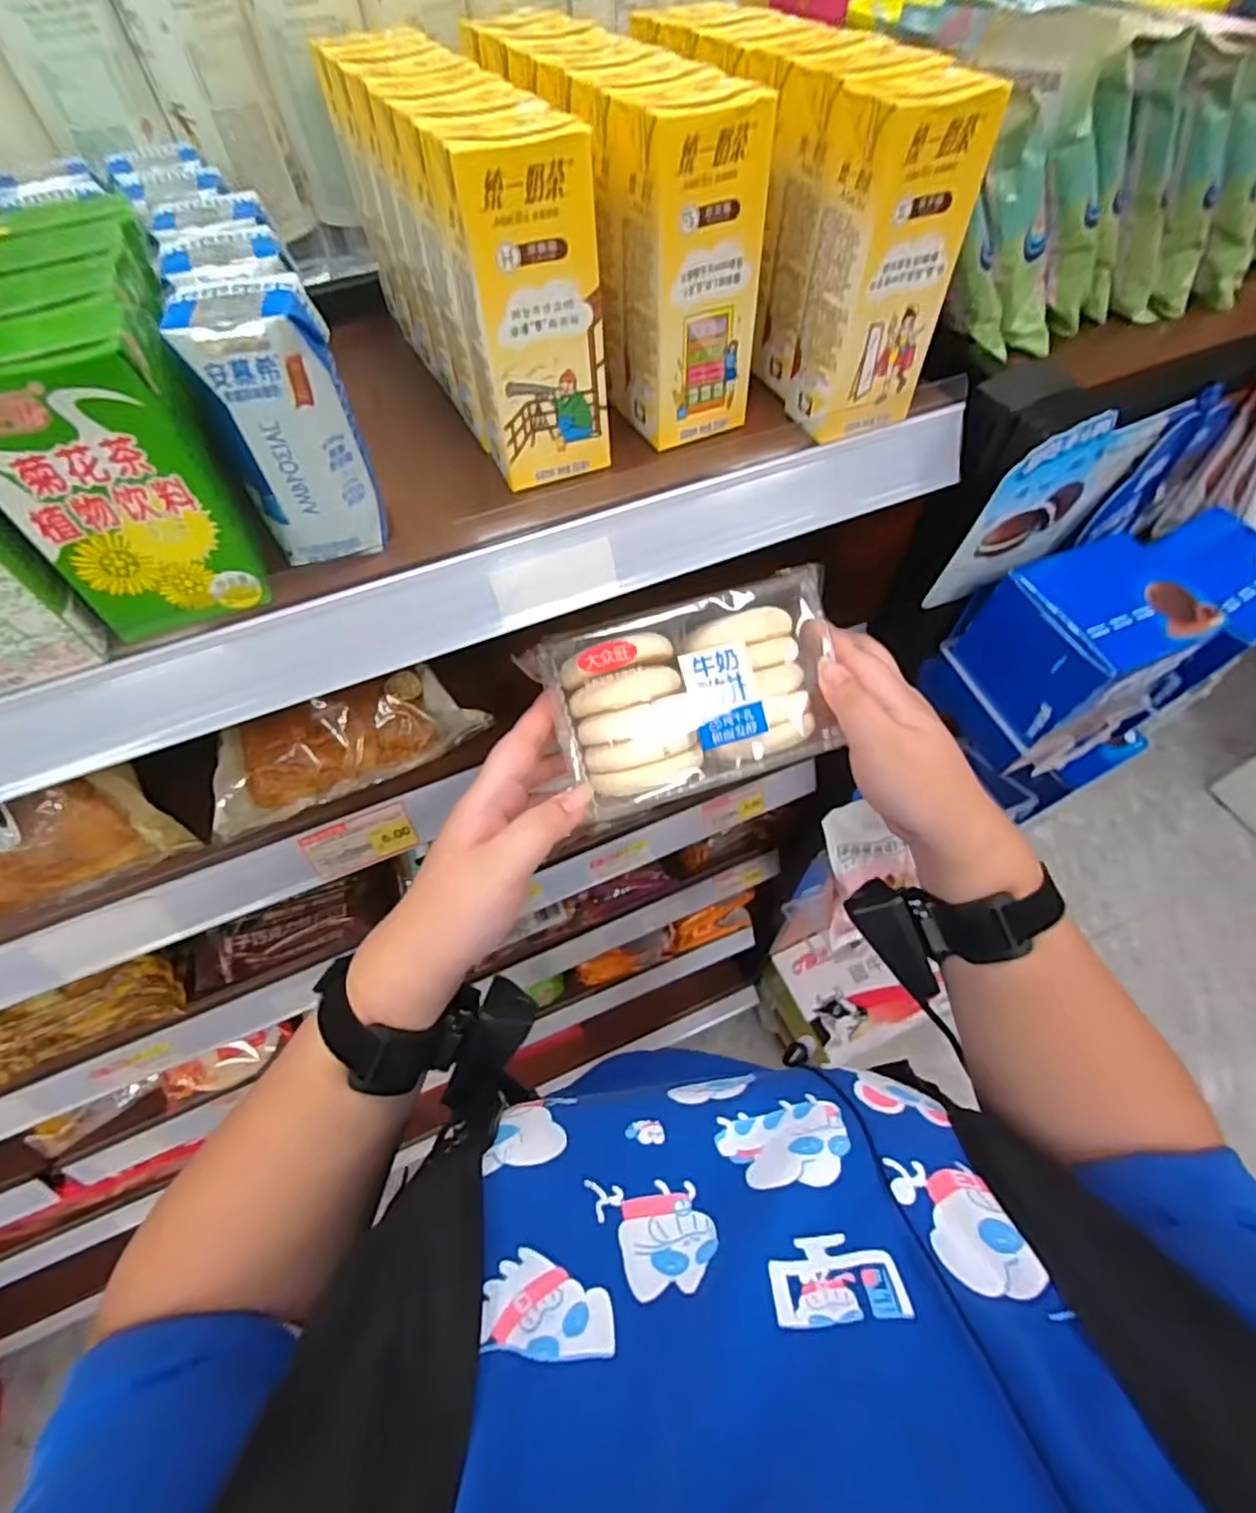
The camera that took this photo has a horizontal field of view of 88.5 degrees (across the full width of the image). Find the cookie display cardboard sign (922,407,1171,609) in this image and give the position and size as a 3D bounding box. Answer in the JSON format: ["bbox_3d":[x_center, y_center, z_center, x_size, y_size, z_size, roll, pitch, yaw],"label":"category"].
[{"bbox_3d":[0.238,-0.141,0.368,0.117,0.104,0.009,-21,60,-12],"label":"cookie display cardboard sign"}]

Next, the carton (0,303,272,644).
[{"bbox_3d":[-0.198,-0.108,0.256,0.071,0.105,0.050,-24,60,-14],"label":"carton"}]

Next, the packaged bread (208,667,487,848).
[{"bbox_3d":[-0.181,-0.016,0.407,0.163,0.045,0.059,-24,60,-13],"label":"packaged bread"}]

